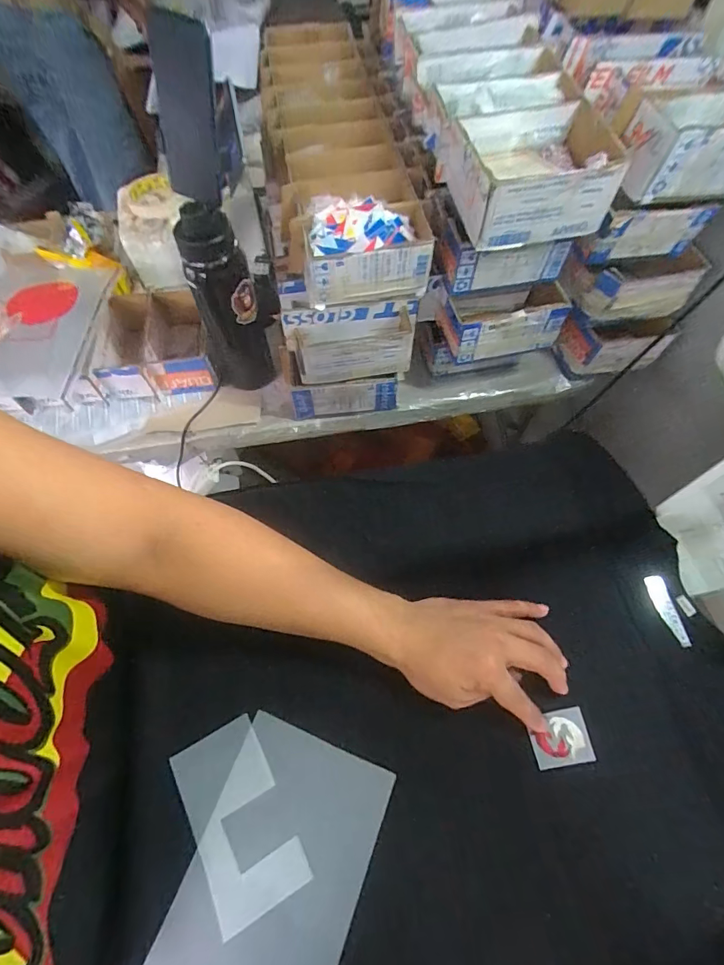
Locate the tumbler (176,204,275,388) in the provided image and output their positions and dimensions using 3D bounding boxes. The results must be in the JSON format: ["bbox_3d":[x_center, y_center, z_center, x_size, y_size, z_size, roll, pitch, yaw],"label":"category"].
[{"bbox_3d":[-0.186,-0.233,0.621,0.087,0.304,0.072,-21,65,-11],"label":"tumbler"}]

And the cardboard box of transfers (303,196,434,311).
[{"bbox_3d":[0.008,-0.289,0.557,0.168,0.080,0.089,-10,64,-6],"label":"cardboard box of transfers"}]

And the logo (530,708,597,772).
[{"bbox_3d":[0.170,0.220,0.379,0.049,0.004,0.040,-9,63,-5],"label":"logo"}]

